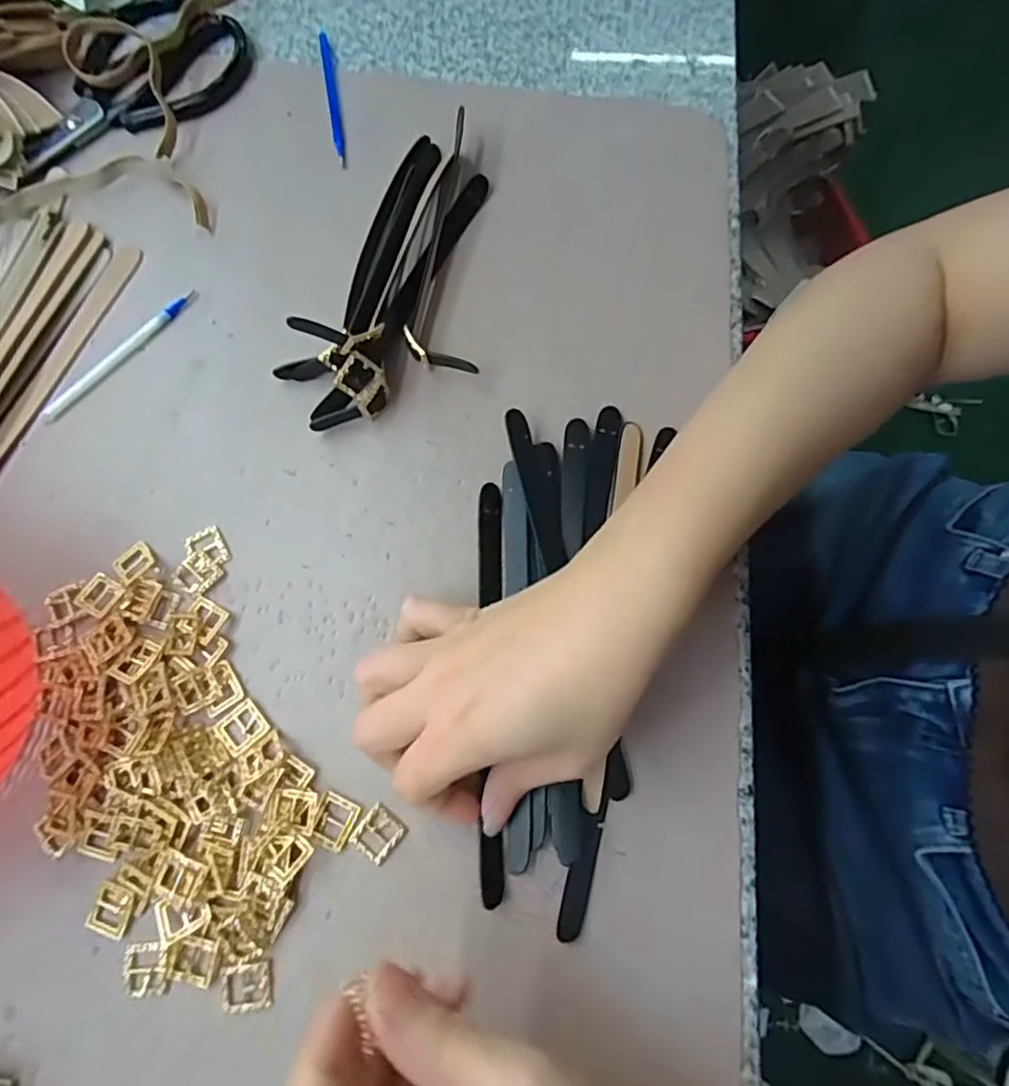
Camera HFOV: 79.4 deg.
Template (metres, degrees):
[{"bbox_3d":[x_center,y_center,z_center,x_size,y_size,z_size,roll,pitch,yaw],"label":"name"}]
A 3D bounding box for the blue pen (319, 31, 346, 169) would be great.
[{"bbox_3d":[-0.110,-0.285,0.388,0.007,0.004,0.107,-10,76,-2],"label":"blue pen"}]

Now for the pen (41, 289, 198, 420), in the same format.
[{"bbox_3d":[-0.219,-0.109,0.345,0.010,0.004,0.106,39,79,10],"label":"pen"}]

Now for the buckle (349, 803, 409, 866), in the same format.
[{"bbox_3d":[-0.058,0.133,0.277,0.019,0.004,0.021,38,79,10],"label":"buckle"}]

